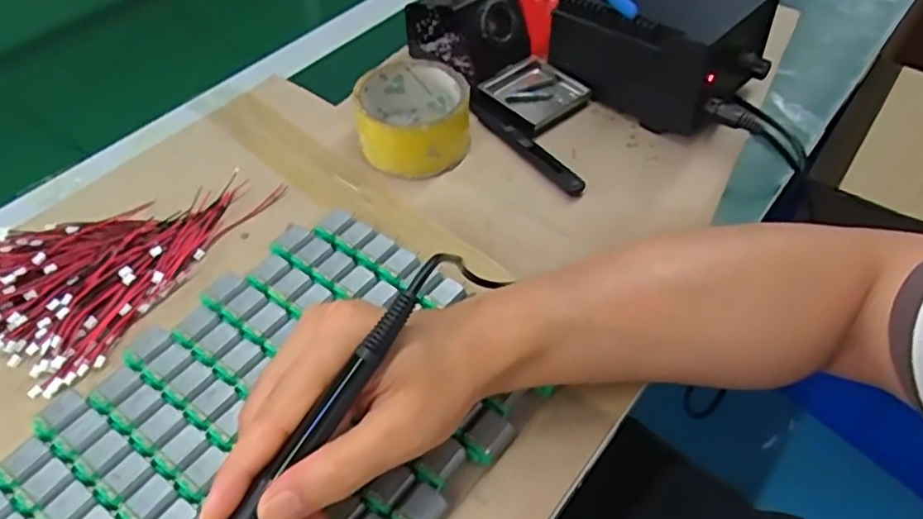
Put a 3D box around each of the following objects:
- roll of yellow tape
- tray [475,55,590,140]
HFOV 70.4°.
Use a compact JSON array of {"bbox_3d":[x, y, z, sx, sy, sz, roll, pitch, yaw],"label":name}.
[{"bbox_3d":[-0.039,-0.111,0.503,0.083,0.053,0.082,0,49,0],"label":"roll of yellow tape"},{"bbox_3d":[0.056,-0.137,0.546,0.073,0.016,0.073,-38,64,-19],"label":"tray"}]

